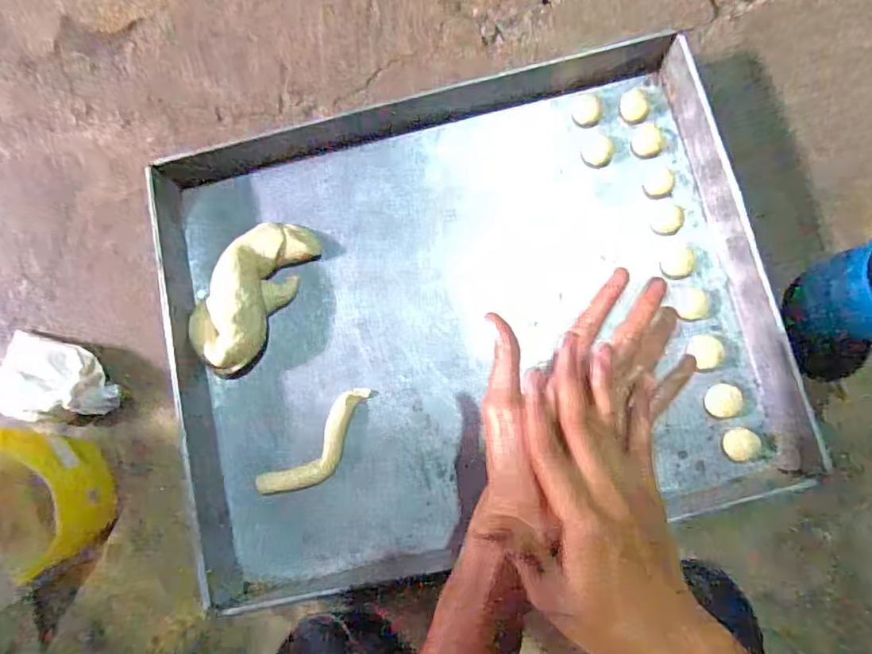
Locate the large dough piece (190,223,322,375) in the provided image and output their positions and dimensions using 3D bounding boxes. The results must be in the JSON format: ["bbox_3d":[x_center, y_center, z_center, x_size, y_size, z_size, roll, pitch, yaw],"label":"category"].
[{"bbox_3d":[-0.179,-0.035,0.527,0.071,0.044,0.158,29,87,6],"label":"large dough piece"}]

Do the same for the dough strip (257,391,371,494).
[{"bbox_3d":[-0.107,0.114,0.518,0.130,0.022,0.044,-45,83,-2],"label":"dough strip"}]

